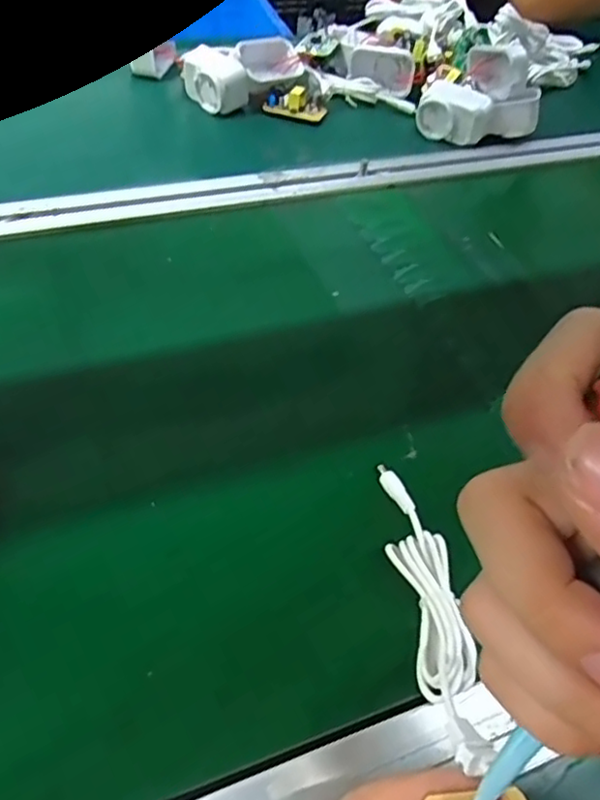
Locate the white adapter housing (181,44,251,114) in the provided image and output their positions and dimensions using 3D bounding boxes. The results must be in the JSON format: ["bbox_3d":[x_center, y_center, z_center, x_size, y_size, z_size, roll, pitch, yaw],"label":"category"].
[{"bbox_3d":[-0.084,-0.323,0.651,0.053,0.049,0.068,-23,55,-23],"label":"white adapter housing"}]

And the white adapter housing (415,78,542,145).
[{"bbox_3d":[0.179,-0.289,0.645,0.116,0.040,0.056,17,50,9],"label":"white adapter housing"}]

